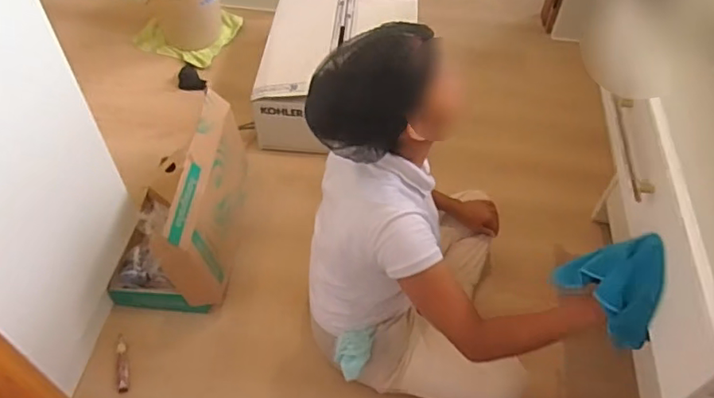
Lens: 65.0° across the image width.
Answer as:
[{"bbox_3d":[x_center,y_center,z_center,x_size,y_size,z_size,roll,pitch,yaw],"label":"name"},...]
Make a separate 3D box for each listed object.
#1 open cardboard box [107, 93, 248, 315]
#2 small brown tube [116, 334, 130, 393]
[{"bbox_3d":[-0.463,0.006,1.457,0.290,0.341,0.475,6,52,2],"label":"open cardboard box"},{"bbox_3d":[-0.572,0.398,1.367,0.026,0.023,0.162,-14,54,-13],"label":"small brown tube"}]

